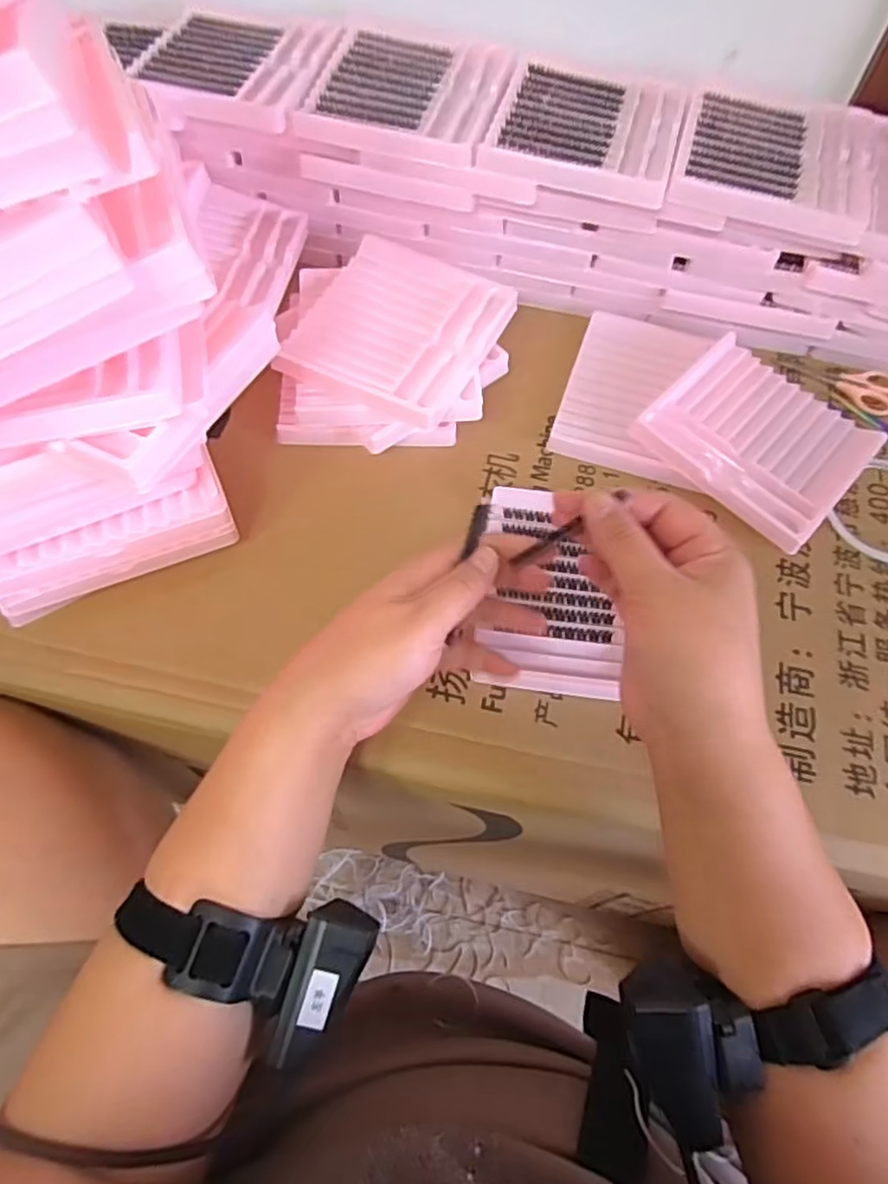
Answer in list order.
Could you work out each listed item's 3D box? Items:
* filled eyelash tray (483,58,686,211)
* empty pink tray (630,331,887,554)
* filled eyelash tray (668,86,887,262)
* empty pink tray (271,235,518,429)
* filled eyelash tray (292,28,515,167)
[{"bbox_3d":[0.107,-0.345,0.499,0.131,0.016,0.147,15,63,6],"label":"filled eyelash tray"},{"bbox_3d":[0.230,-0.114,0.495,0.141,0.022,0.140,40,68,17],"label":"empty pink tray"},{"bbox_3d":[0.260,-0.310,0.488,0.177,0.020,0.146,16,66,5],"label":"filled eyelash tray"},{"bbox_3d":[-0.032,-0.195,0.495,0.131,0.013,0.144,26,65,11],"label":"empty pink tray"},{"bbox_3d":[-0.025,-0.373,0.502,0.133,0.013,0.135,13,63,5],"label":"filled eyelash tray"}]

